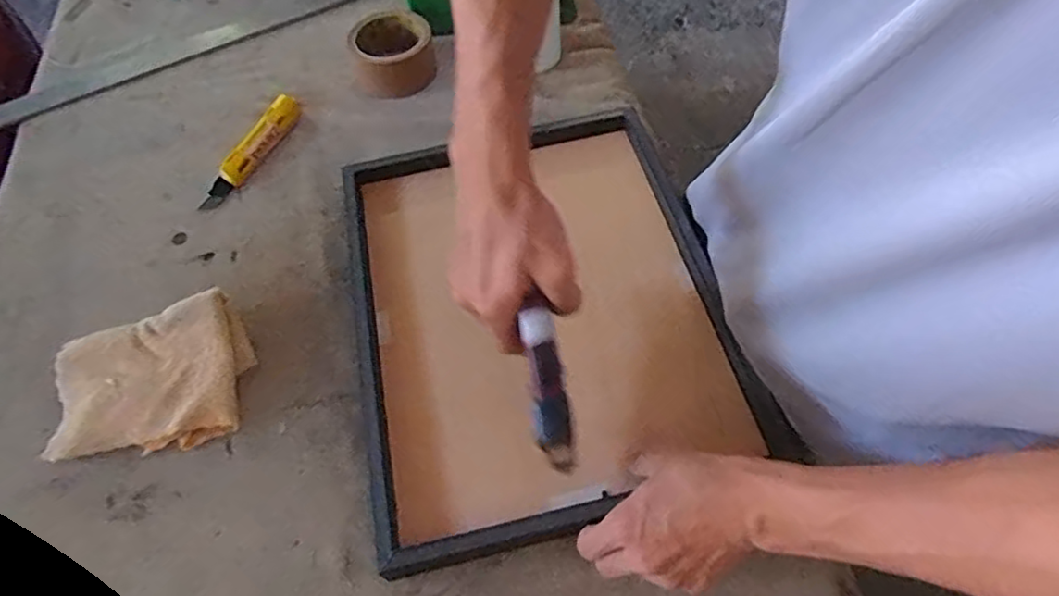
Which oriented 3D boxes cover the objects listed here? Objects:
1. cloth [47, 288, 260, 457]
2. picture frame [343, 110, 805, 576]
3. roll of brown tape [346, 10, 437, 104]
[{"bbox_3d":[-0.317,0.071,0.527,0.154,0.033,0.128,-18,59,-10],"label":"cloth"},{"bbox_3d":[0.002,0.003,0.555,0.317,0.035,0.393,-13,58,-4],"label":"picture frame"},{"bbox_3d":[-0.158,-0.288,0.722,0.093,0.052,0.093,-1,58,1],"label":"roll of brown tape"}]

